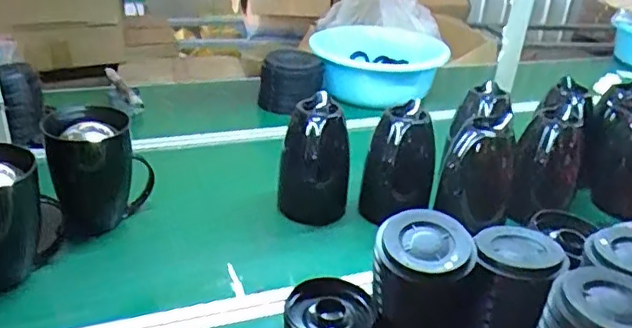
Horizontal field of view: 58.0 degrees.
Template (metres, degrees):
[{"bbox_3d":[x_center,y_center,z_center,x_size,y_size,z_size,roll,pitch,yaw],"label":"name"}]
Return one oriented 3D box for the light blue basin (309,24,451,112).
[{"bbox_3d":[0.186,-0.284,1.619,0.390,0.148,0.300,0,28,-8],"label":"light blue basin"}]

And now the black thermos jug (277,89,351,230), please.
[{"bbox_3d":[-0.001,0.019,1.039,0.127,0.247,0.140,3,28,-1],"label":"black thermos jug"}]

